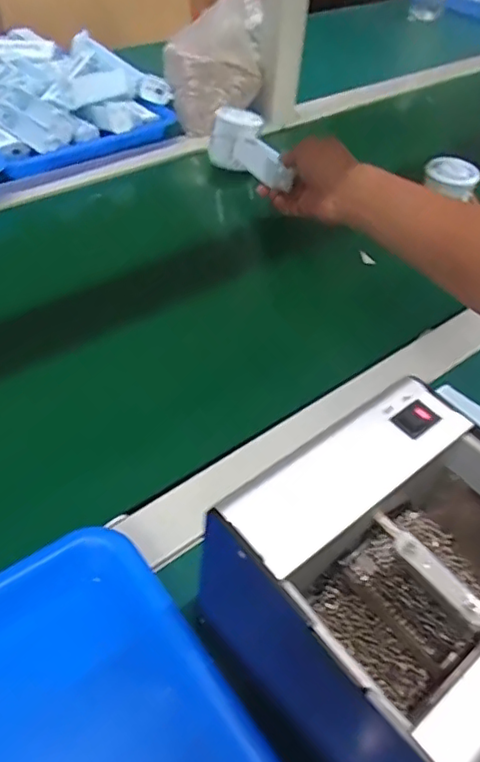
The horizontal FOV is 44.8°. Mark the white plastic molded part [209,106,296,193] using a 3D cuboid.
[{"bbox_3d":[0.017,-0.263,0.677,0.056,0.049,0.142,-23,56,-24],"label":"white plastic molded part"}]

